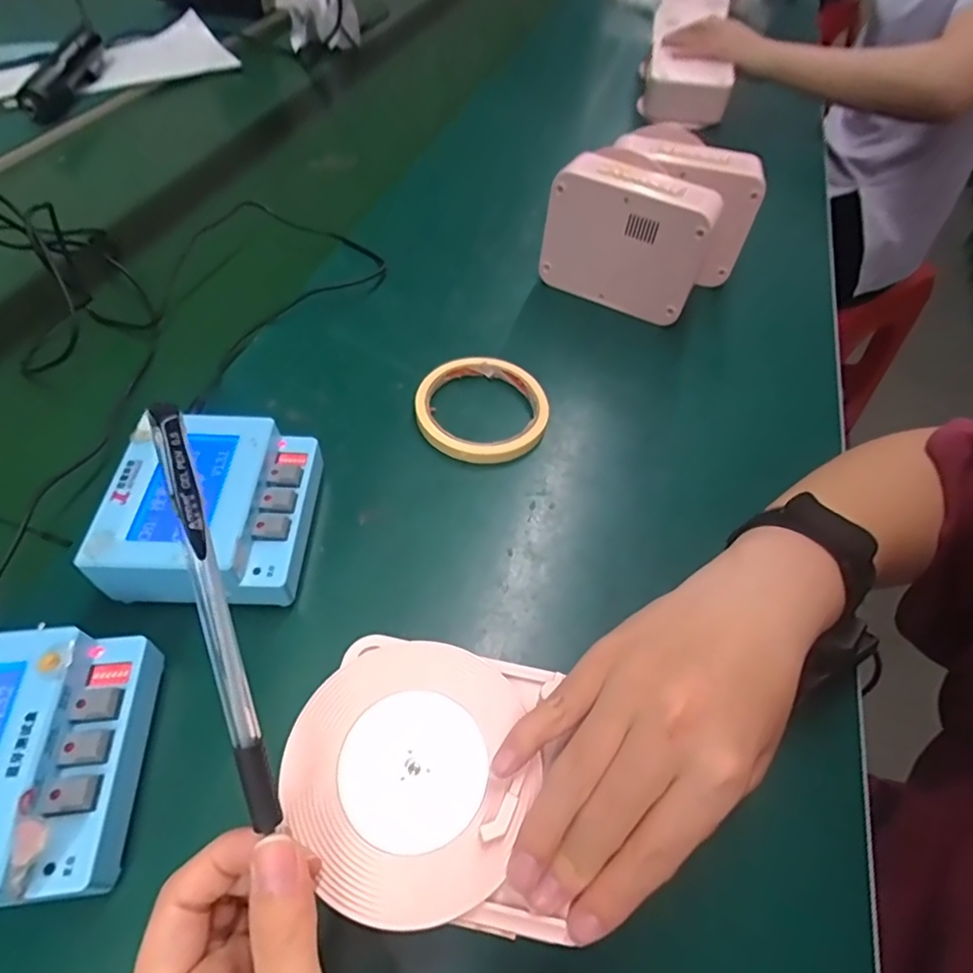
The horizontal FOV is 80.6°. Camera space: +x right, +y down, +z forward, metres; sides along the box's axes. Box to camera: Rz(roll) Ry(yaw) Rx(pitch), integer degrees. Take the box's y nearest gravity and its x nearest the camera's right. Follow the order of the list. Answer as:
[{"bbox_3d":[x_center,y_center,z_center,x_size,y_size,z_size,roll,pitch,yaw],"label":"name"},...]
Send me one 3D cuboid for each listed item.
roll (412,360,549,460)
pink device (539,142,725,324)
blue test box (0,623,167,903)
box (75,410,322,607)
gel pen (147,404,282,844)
[{"bbox_3d":[-0.004,-0.056,0.408,0.093,0.014,0.089,1,53,-2],"label":"roll"},{"bbox_3d":[0.119,-0.202,0.468,0.134,0.097,0.056,24,56,14],"label":"pink device"},{"bbox_3d":[-0.199,0.117,0.244,0.101,0.048,0.101,-2,54,-5],"label":"blue test box"},{"bbox_3d":[-0.151,0.014,0.323,0.096,0.050,0.105,1,53,-2],"label":"box"},{"bbox_3d":[-0.085,0.042,0.180,0.010,0.007,0.134,-12,98,-12],"label":"gel pen"}]

